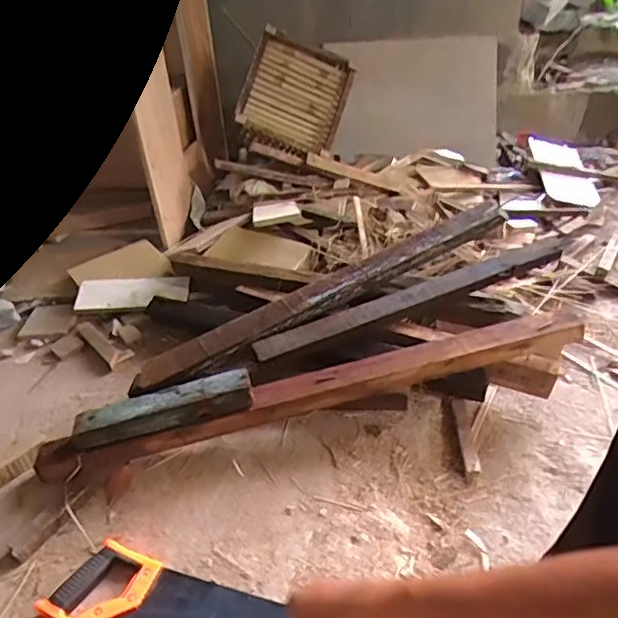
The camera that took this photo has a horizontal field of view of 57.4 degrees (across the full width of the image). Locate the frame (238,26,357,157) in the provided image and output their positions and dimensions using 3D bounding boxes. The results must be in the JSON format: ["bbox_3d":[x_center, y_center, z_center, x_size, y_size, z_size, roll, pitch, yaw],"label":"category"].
[{"bbox_3d":[-0.043,-0.650,1.733,0.297,0.332,0.043,20,0,-16],"label":"frame"}]

